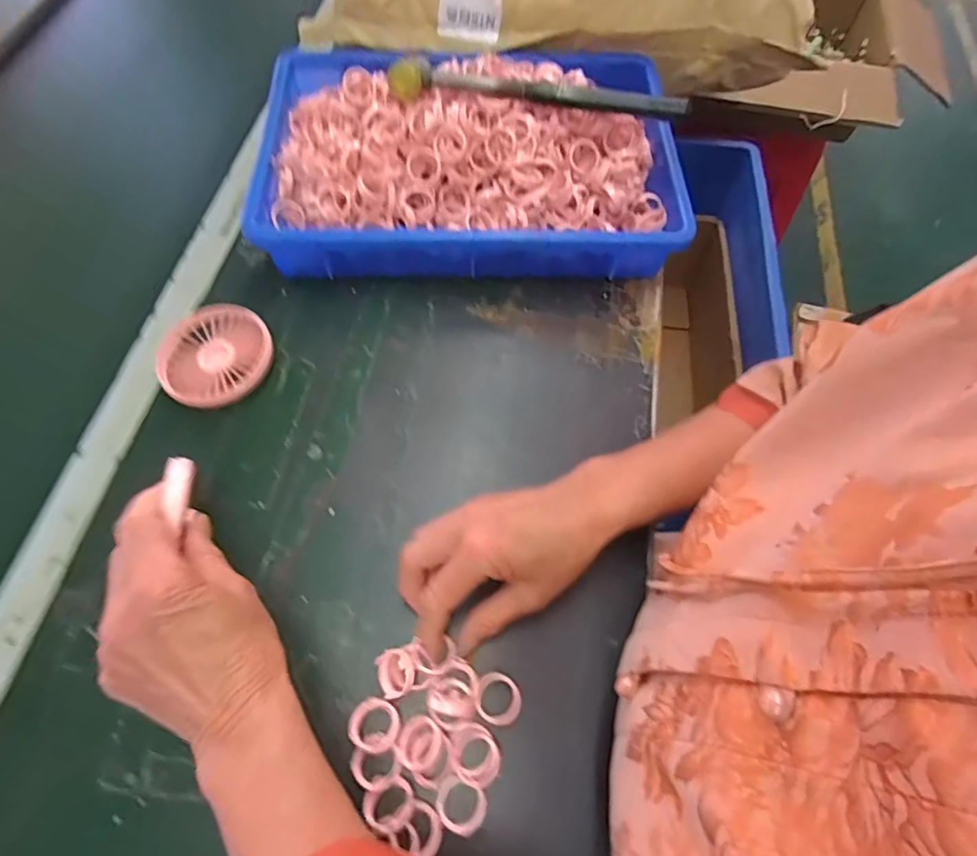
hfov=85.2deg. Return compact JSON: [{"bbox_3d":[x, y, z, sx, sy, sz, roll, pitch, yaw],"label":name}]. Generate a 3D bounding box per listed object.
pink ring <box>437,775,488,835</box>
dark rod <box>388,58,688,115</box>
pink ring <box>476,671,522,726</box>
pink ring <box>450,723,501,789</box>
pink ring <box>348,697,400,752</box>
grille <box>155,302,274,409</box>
[{"bbox_3d":[-0.016,0.219,0.308,0.030,0.005,0.025,22,65,10],"label":"pink ring"},{"bbox_3d":[0.040,-0.274,0.419,0.230,0.029,0.028,4,63,2],"label":"dark rod"},{"bbox_3d":[0.006,0.168,0.329,0.029,0.004,0.027,0,63,0],"label":"pink ring"},{"bbox_3d":[-0.008,0.195,0.316,0.031,0.007,0.030,0,63,0],"label":"pink ring"},{"bbox_3d":[-0.069,0.179,0.321,0.030,0.010,0.026,30,67,14],"label":"pink ring"},{"bbox_3d":[-0.220,-0.057,0.429,0.087,0.019,0.088,0,63,0],"label":"grille"}]

